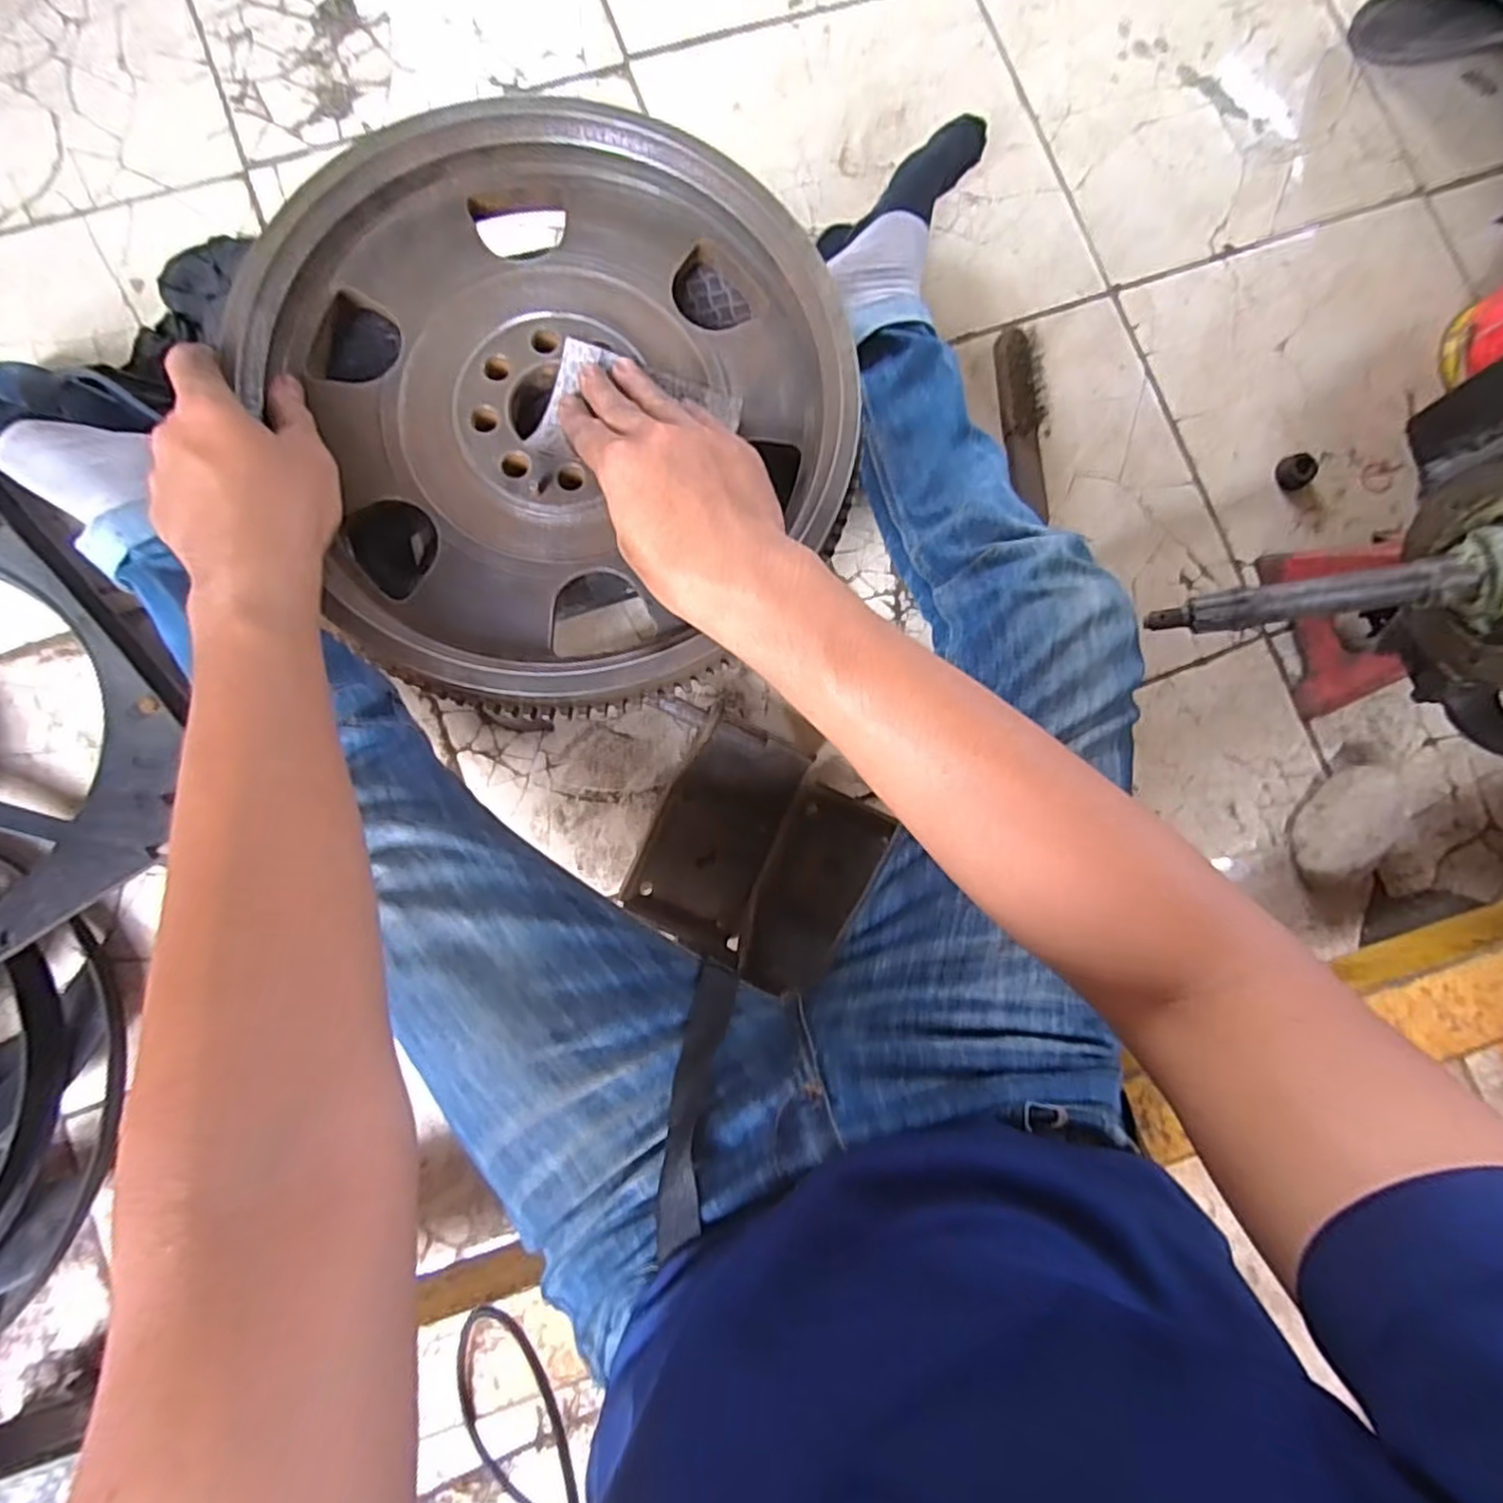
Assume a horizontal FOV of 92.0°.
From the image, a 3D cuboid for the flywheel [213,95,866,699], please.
[{"bbox_3d":[-0.095,-0.183,0.374,0.276,0.036,0.309,-24,88,-5],"label":"flywheel"}]

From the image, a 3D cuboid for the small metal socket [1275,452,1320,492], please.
[{"bbox_3d":[0.573,-0.295,0.760,0.040,0.017,0.035,-29,88,-5],"label":"small metal socket"}]

